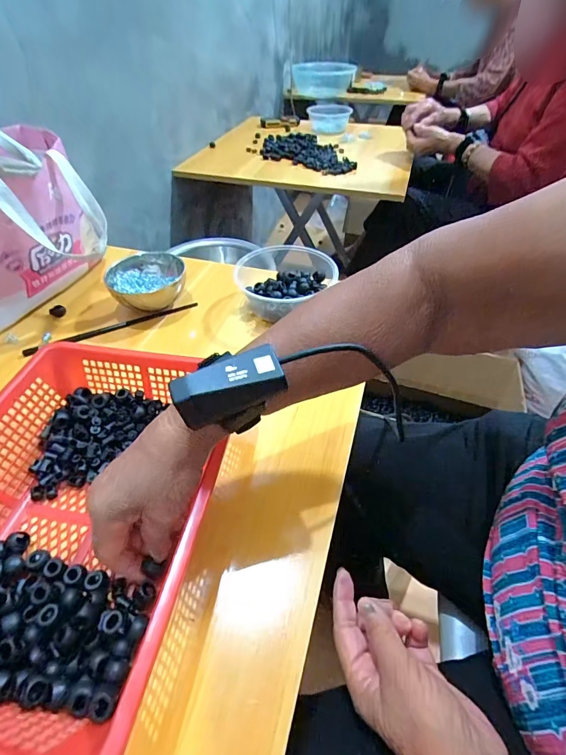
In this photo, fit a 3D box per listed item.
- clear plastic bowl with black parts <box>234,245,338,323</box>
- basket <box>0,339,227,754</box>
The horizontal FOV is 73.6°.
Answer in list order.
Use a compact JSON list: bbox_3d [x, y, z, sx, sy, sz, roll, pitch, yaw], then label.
[{"bbox_3d":[0.000,-0.131,0.549,0.132,0.059,0.138,0,47,0],"label":"clear plastic bowl with black parts"},{"bbox_3d":[-0.175,0.104,0.314,0.211,0.075,0.293,7,47,6],"label":"basket"}]

